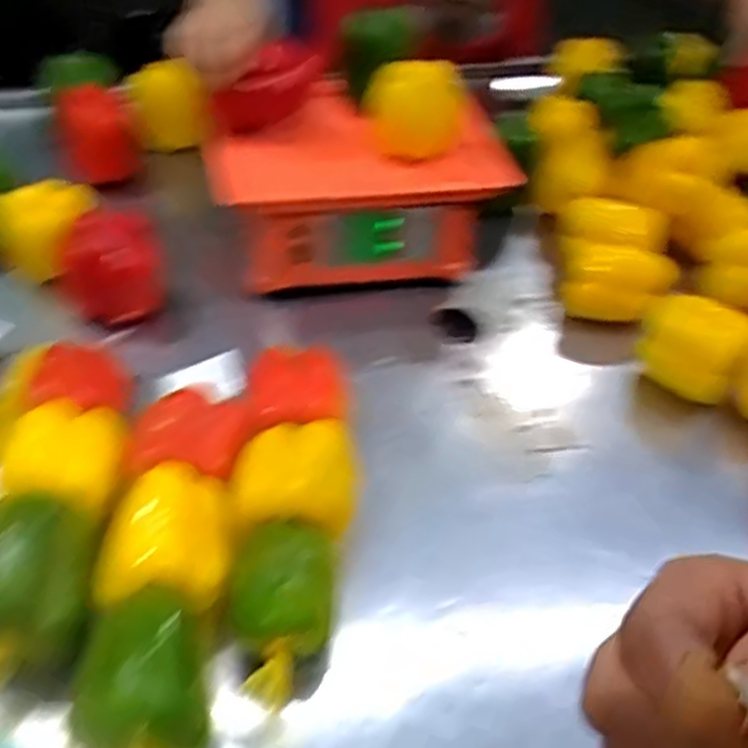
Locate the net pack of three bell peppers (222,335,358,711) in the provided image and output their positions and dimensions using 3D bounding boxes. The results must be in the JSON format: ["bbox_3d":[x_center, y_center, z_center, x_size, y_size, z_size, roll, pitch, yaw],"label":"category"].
[{"bbox_3d":[-0.060,0.104,0.591,0.086,0.087,0.262,1,46,-5],"label":"net pack of three bell peppers"}]

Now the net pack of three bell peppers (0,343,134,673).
[{"bbox_3d":[-0.241,0.107,0.568,0.091,0.068,0.238,2,46,-4],"label":"net pack of three bell peppers"}]

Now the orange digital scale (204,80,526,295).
[{"bbox_3d":[-0.021,-0.203,0.858,0.295,0.140,0.207,-1,46,-8],"label":"orange digital scale"}]

